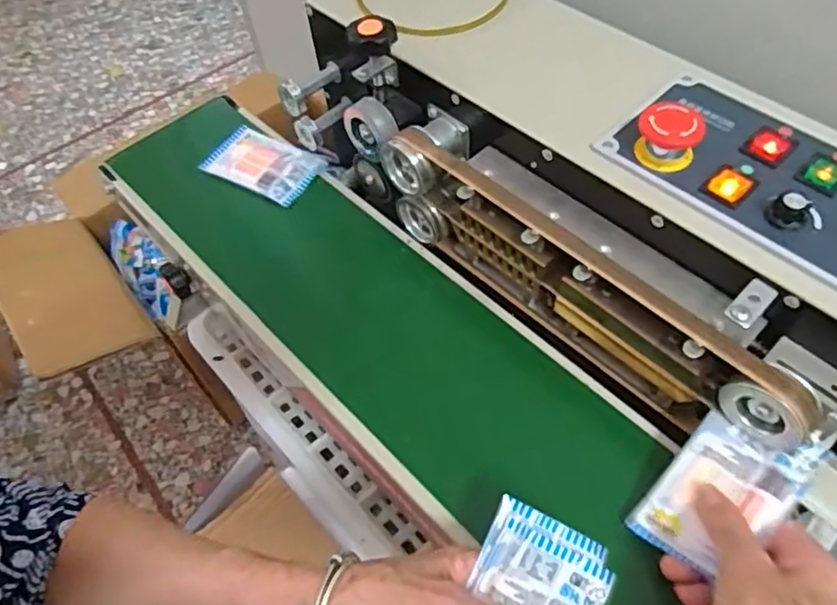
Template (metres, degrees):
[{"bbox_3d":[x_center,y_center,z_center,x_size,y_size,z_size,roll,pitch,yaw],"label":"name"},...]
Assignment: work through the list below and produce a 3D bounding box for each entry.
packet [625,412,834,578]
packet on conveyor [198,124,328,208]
[{"bbox_3d":[0.181,0.110,0.370,0.103,0.007,0.063,-47,51,-6],"label":"packet"},{"bbox_3d":[-0.144,-0.131,0.593,0.103,0.016,0.067,22,60,19],"label":"packet on conveyor"}]

